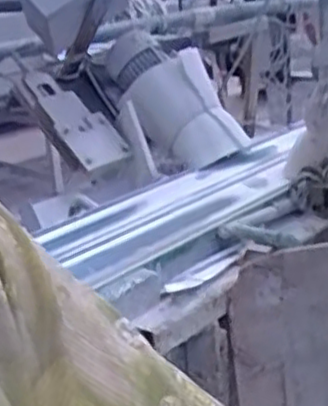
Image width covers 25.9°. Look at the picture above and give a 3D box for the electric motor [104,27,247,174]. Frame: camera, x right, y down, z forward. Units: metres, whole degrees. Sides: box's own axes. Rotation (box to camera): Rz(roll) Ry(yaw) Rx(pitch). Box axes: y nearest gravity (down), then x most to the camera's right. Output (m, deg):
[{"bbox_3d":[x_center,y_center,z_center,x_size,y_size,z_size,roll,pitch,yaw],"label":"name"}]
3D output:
[{"bbox_3d":[0.008,-0.280,1.886,0.182,0.239,0.450,-22,59,-40],"label":"electric motor"}]

